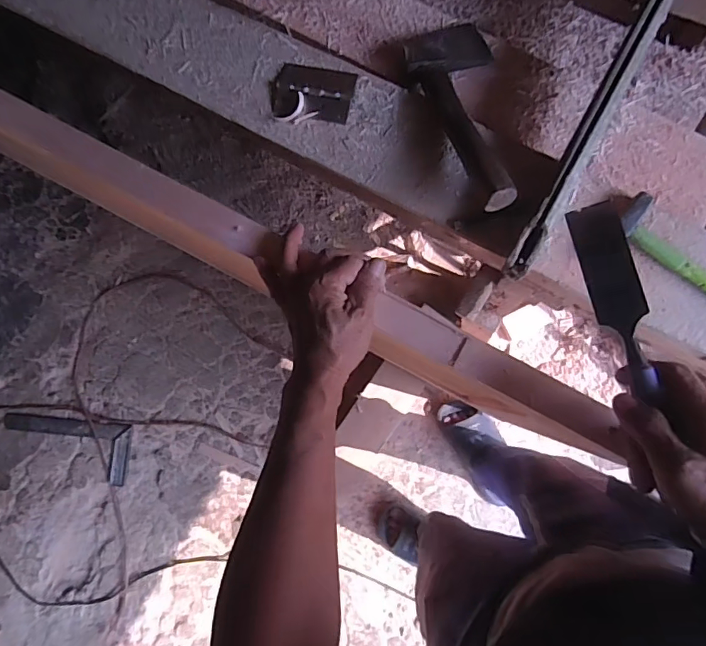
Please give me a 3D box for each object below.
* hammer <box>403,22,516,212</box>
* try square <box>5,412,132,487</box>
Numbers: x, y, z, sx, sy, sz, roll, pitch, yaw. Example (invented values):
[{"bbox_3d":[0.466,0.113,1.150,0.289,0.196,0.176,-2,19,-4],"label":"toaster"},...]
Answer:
[{"bbox_3d":[0.136,-0.257,0.595,0.107,0.029,0.282,-8,65,-2],"label":"hammer"},{"bbox_3d":[-0.763,0.325,1.299,0.352,0.012,0.151,8,82,5],"label":"try square"}]

